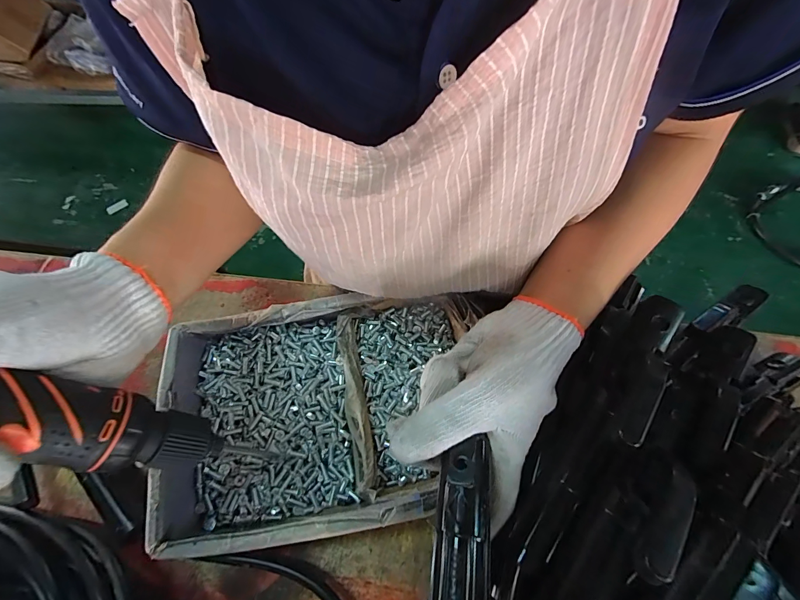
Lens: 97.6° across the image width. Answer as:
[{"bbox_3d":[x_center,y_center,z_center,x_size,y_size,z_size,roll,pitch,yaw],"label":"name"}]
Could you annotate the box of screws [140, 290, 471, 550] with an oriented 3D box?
[{"bbox_3d":[-0.062,0.085,0.284,0.256,0.050,0.175,-6,66,-1],"label":"box of screws"}]

